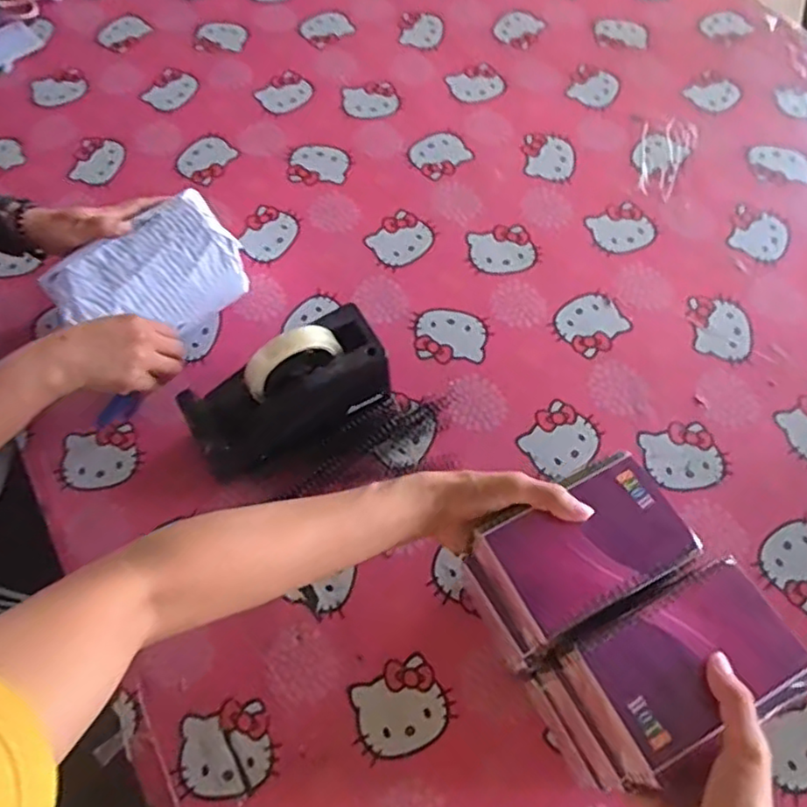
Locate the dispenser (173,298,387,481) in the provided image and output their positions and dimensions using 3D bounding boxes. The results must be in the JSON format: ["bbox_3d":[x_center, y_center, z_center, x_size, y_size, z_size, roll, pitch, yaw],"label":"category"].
[{"bbox_3d":[-0.112,-0.005,0.635,0.198,0.121,0.080,-30,66,-14],"label":"dispenser"}]

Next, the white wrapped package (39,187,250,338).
[{"bbox_3d":[-0.261,-0.132,0.680,0.177,0.077,0.112,-40,69,-18],"label":"white wrapped package"}]

